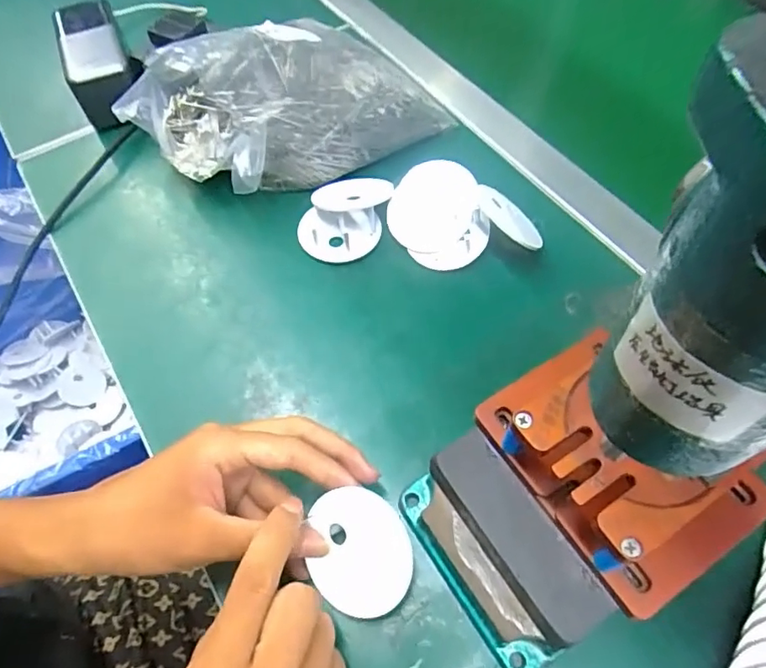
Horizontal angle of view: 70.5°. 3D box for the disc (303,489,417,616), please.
[{"bbox_3d":[-0.012,0.111,0.277,0.052,0.004,0.060,-8,84,13],"label":"disc"}]

